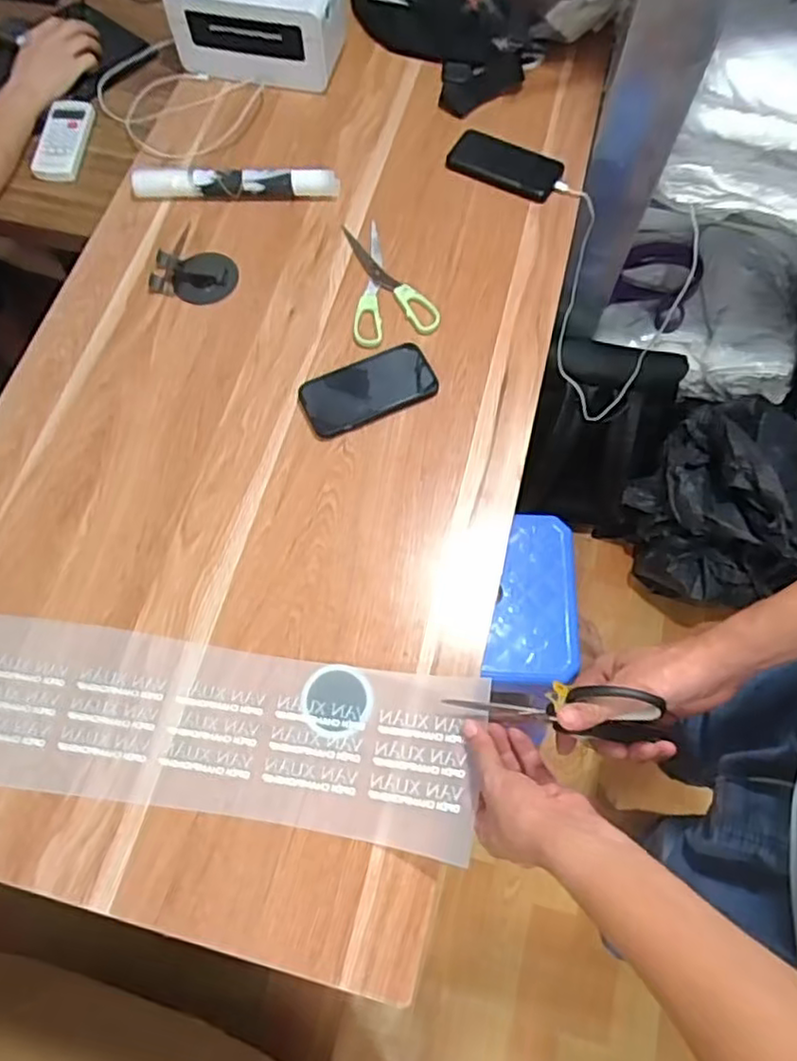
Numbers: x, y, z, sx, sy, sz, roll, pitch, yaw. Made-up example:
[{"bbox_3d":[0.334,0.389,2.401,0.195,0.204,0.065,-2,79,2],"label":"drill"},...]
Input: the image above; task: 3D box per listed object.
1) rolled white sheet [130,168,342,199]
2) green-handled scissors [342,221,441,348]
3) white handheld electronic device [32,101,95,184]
[{"bbox_3d":[-0.214,-0.453,0.847,0.265,0.031,0.032,4,68,2],"label":"rolled white sheet"},{"bbox_3d":[-0.021,-0.308,0.806,0.101,0.017,0.190,-14,68,-6],"label":"green-handled scissors"},{"bbox_3d":[-0.460,-0.541,0.900,0.059,0.017,0.128,8,68,3],"label":"white handheld electronic device"}]

